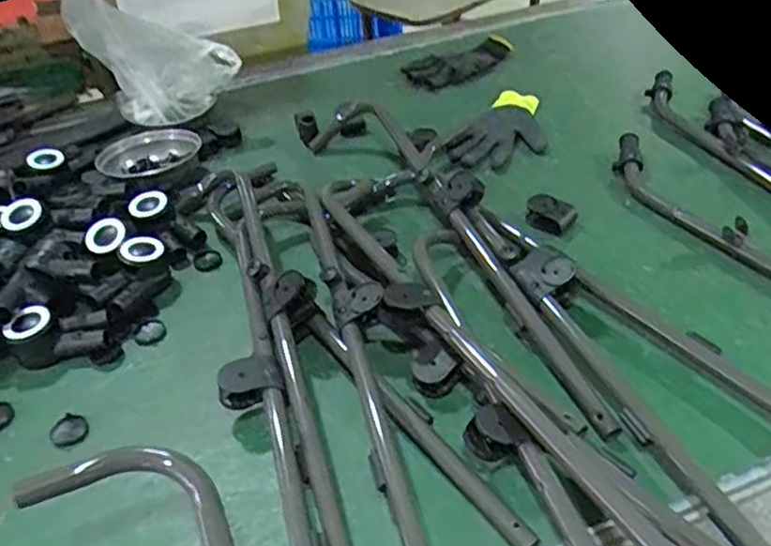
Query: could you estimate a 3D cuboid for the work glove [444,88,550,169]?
[{"bbox_3d":[0.193,-0.222,1.047,0.123,0.018,0.203,20,47,26],"label":"work glove"}]

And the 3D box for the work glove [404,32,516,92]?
[{"bbox_3d":[0.138,-0.389,1.257,0.242,0.020,0.119,-26,46,-25],"label":"work glove"}]

